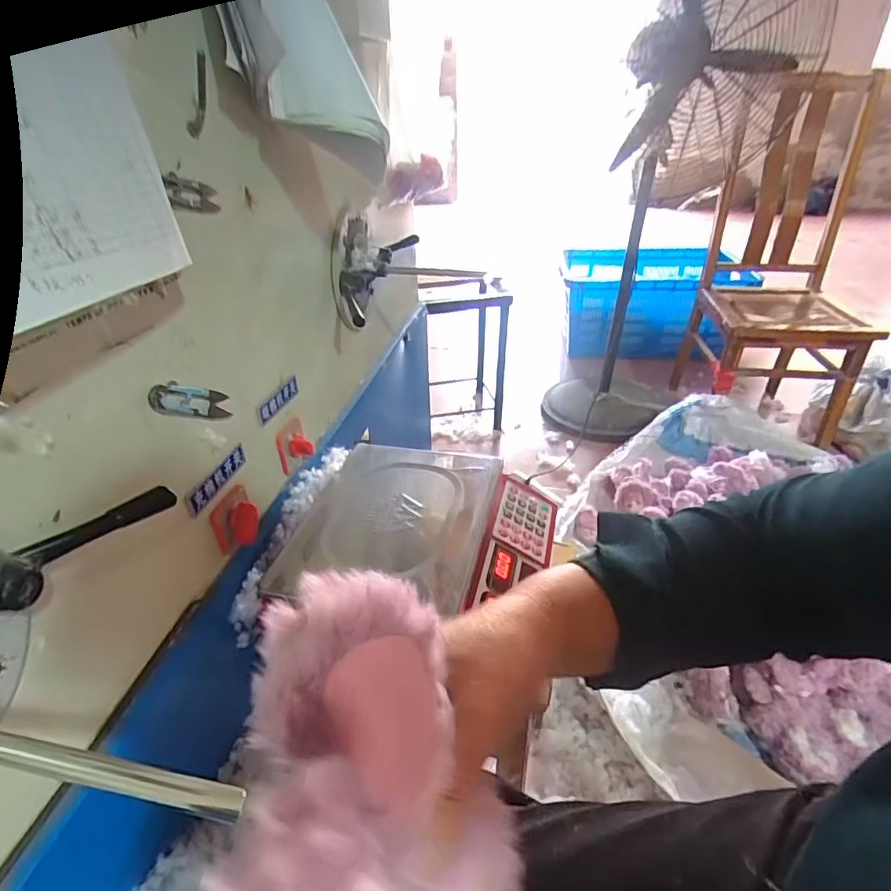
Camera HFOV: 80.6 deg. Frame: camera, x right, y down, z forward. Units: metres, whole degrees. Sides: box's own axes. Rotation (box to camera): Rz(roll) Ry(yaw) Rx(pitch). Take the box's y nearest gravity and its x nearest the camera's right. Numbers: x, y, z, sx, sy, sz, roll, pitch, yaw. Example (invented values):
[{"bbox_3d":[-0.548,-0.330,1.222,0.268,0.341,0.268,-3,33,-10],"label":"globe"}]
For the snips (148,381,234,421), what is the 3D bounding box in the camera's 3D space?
[{"bbox_3d":[-0.245,-0.042,0.511,0.009,0.030,0.112,6,0,10],"label":"snips"}]

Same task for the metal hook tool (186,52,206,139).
[{"bbox_3d":[-0.216,-0.305,0.460,0.006,0.067,0.016,26,36,-2],"label":"metal hook tool"}]

